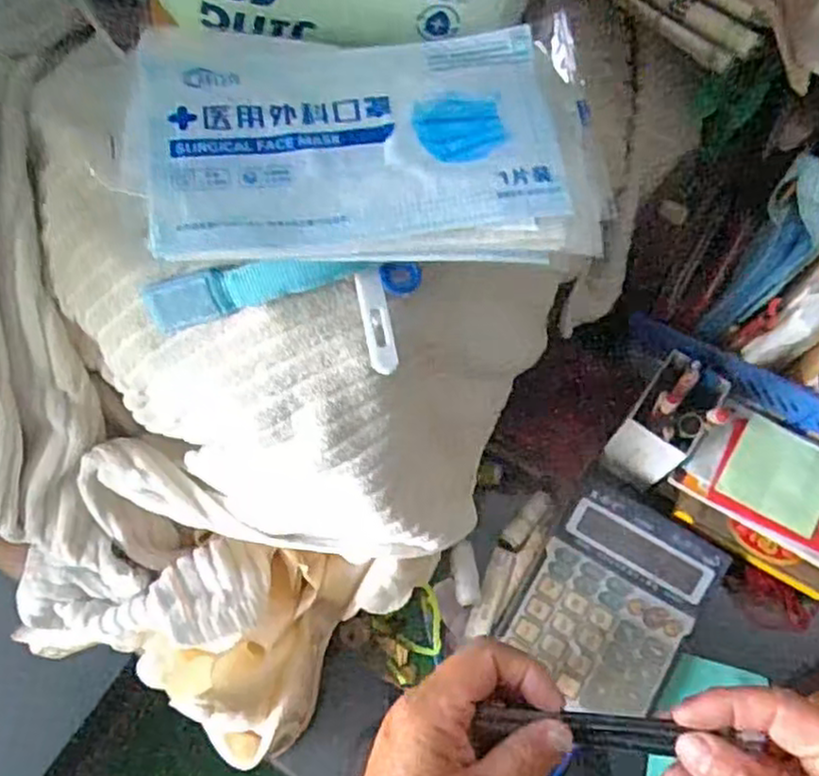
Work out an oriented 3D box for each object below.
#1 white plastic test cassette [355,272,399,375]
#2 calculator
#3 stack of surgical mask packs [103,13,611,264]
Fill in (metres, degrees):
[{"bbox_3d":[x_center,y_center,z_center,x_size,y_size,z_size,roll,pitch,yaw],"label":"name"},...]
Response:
[{"bbox_3d":[-0.015,-0.030,0.340,0.013,0.005,0.049,-10,79,-5],"label":"white plastic test cassette"},{"bbox_3d":[0.165,0.176,0.593,0.129,0.036,0.172,30,69,12],"label":"calculator"},{"bbox_3d":[-0.017,-0.104,0.312,0.196,0.024,0.112,-1,73,-3],"label":"stack of surgical mask packs"}]

